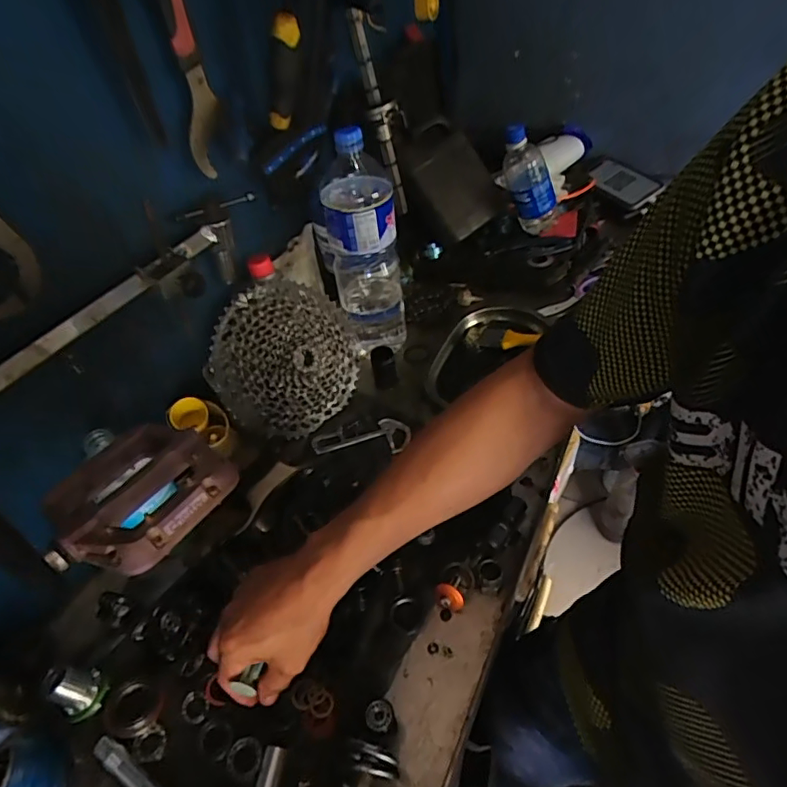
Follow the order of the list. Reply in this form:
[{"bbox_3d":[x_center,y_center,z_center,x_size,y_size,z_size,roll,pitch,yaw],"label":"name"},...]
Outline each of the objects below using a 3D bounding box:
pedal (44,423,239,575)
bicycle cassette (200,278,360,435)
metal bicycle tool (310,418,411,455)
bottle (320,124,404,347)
[{"bbox_3d":[-0.164,0.062,0.328,0.107,0.027,0.103,22,54,26],"label":"pedal"},{"bbox_3d":[-0.126,-0.046,0.663,0.197,0.192,0.054,-42,22,-28],"label":"bicycle cassette"},{"bbox_3d":[-0.041,0.061,0.677,0.125,0.004,0.052,-13,46,-4],"label":"metal bicycle tool"},{"bbox_3d":[-0.041,-0.193,0.710,0.099,0.294,0.107,-9,46,0],"label":"bottle"}]

